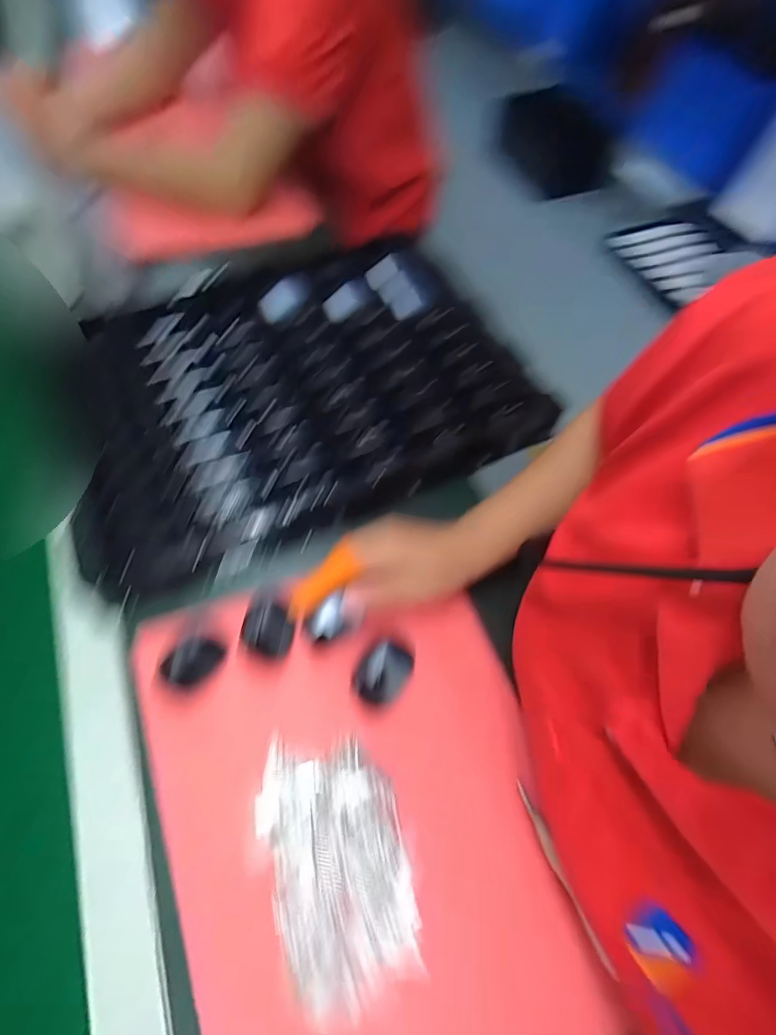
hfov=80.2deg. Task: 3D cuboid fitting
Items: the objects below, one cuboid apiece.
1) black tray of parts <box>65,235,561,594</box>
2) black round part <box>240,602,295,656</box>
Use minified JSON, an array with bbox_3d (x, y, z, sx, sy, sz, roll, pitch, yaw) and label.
[{"bbox_3d":[-0.099,-0.151,0.492,0.446,0.041,0.340,-22,67,-13],"label":"black tray of parts"},{"bbox_3d":[-0.092,0.086,0.357,0.040,0.012,0.037,1,64,-2],"label":"black round part"}]

